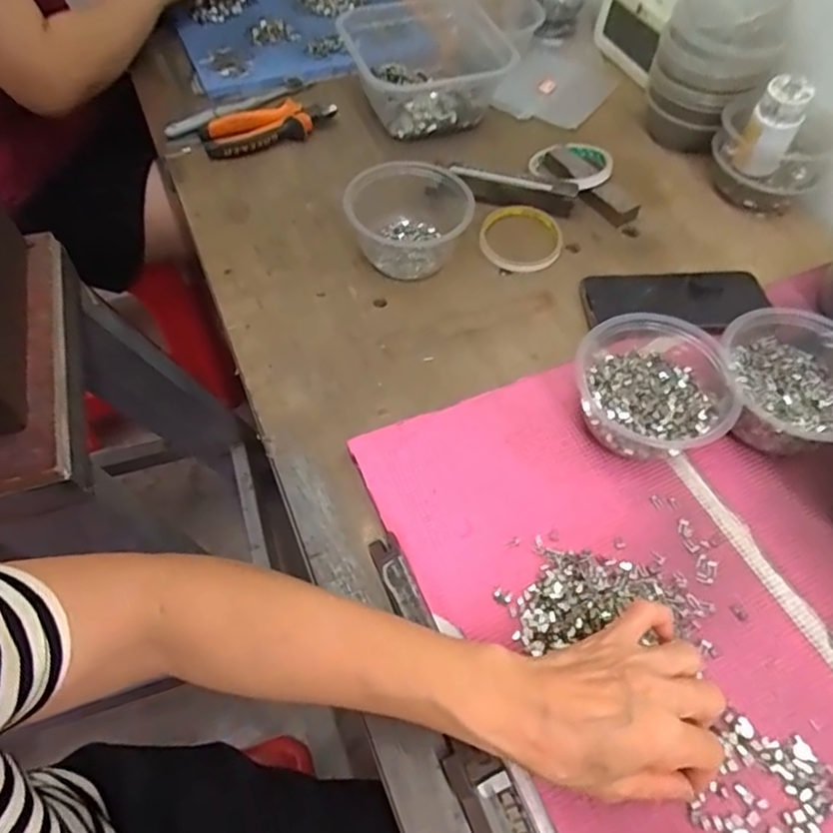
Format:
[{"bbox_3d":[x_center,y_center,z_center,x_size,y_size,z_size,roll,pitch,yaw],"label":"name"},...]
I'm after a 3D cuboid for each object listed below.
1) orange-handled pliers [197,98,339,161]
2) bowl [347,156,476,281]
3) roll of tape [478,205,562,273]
[{"bbox_3d":[-0.161,-0.321,0.673,0.149,0.033,0.056,-27,63,-18],"label":"orange-handled pliers"},{"bbox_3d":[-0.007,-0.190,0.581,0.112,0.061,0.108,0,58,0],"label":"bowl"},{"bbox_3d":[0.104,-0.178,0.611,0.081,0.013,0.085,0,58,0],"label":"roll of tape"}]

